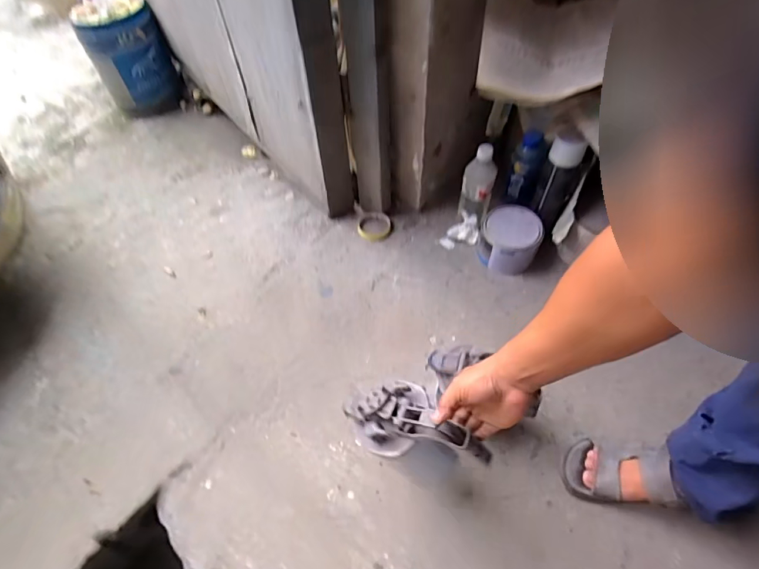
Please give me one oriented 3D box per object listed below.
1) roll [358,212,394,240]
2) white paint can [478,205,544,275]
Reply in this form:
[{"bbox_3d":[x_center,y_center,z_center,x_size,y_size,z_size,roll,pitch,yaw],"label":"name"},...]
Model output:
[{"bbox_3d":[-0.011,-0.147,1.122,0.088,0.018,0.081,9,55,6],"label":"roll"},{"bbox_3d":[0.292,-0.098,1.011,0.125,0.107,0.130,0,55,0],"label":"white paint can"}]

